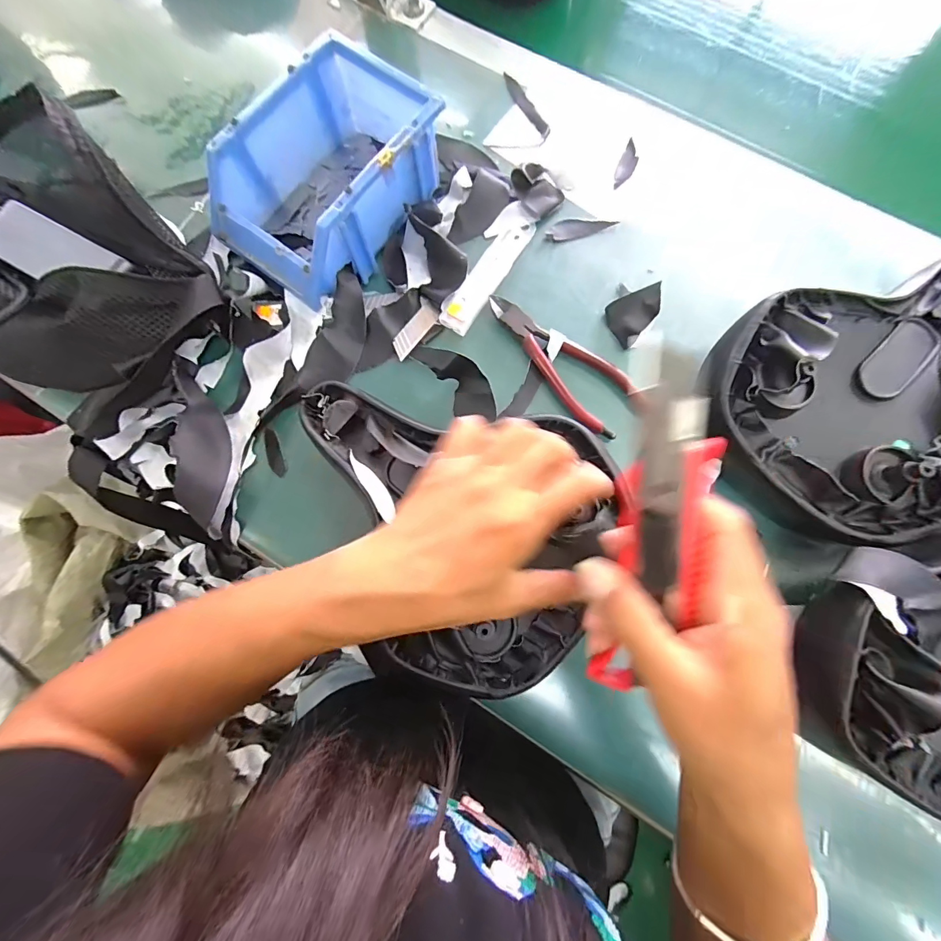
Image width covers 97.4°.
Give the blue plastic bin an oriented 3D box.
[{"bbox_3d":[-0.114,-0.237,0.336,0.116,0.069,0.177,38,82,8],"label":"blue plastic bin"}]

